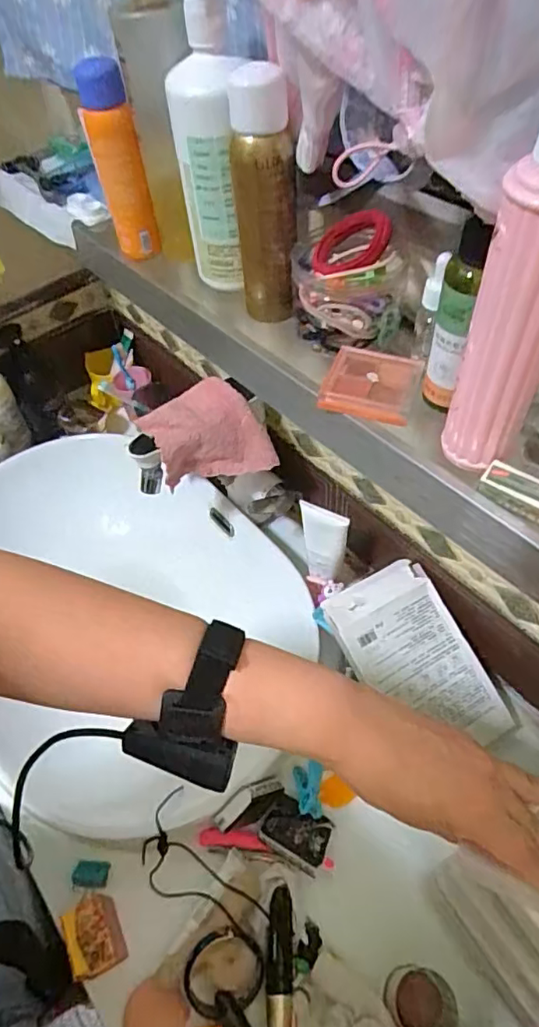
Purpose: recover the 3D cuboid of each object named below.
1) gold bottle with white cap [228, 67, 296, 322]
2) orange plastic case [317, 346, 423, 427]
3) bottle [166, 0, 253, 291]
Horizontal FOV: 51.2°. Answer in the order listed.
[{"bbox_3d":[-0.003,-0.224,0.413,0.043,0.160,0.046,-5,53,1],"label":"gold bottle with white cap"},{"bbox_3d":[0.070,-0.091,0.392,0.062,0.016,0.063,12,55,14],"label":"orange plastic case"},{"bbox_3d":[-0.042,-0.264,0.424,0.045,0.181,0.062,-24,55,-13],"label":"bottle"}]

